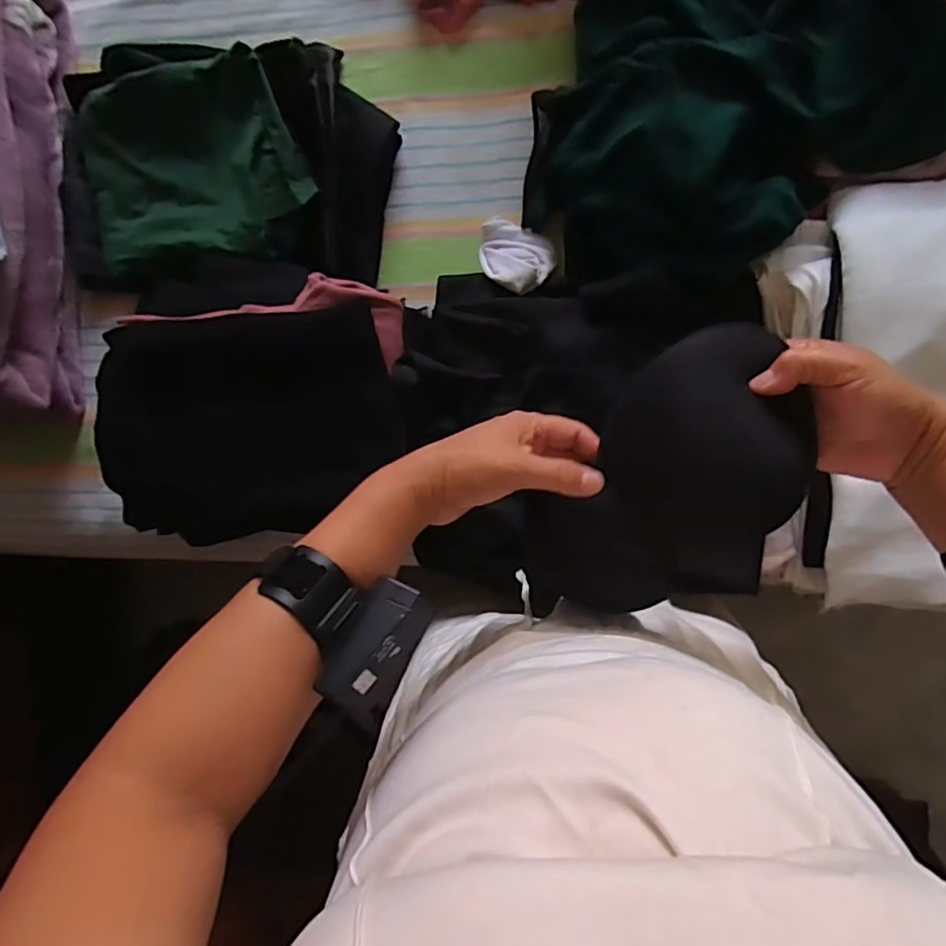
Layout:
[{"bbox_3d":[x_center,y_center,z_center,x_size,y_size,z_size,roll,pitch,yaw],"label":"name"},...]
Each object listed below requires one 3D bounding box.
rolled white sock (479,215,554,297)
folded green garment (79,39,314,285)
[{"bbox_3d":[0.040,-0.229,0.600,0.090,0.050,0.068,35,98,3],"label":"rolled white sock"},{"bbox_3d":[-0.303,-0.324,0.621,0.236,0.029,0.197,-9,93,8],"label":"folded green garment"}]

